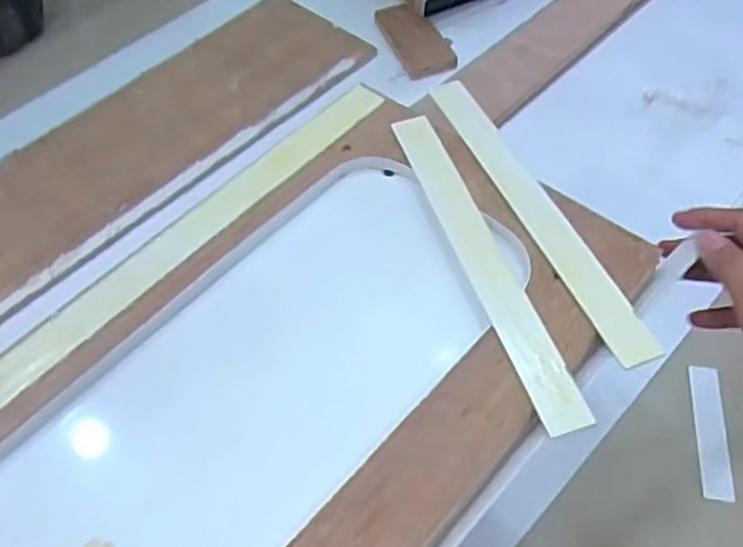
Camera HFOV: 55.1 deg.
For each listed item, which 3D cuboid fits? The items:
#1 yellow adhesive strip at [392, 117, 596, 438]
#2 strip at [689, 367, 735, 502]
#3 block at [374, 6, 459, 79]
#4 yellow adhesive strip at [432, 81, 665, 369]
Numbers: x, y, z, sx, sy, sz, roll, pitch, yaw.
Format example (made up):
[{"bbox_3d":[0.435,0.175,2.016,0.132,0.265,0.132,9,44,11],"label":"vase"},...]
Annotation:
[{"bbox_3d":[0.064,-0.014,0.421,0.025,0.005,0.235,-16,56,-9],"label":"yellow adhesive strip"},{"bbox_3d":[0.309,0.142,0.648,0.027,0.005,0.127,7,56,7],"label":"strip"},{"bbox_3d":[0.057,-0.323,0.970,0.065,0.014,0.154,-20,56,-11],"label":"block"},{"bbox_3d":[0.102,-0.043,0.443,0.027,0.006,0.236,-20,56,-11],"label":"yellow adhesive strip"}]

